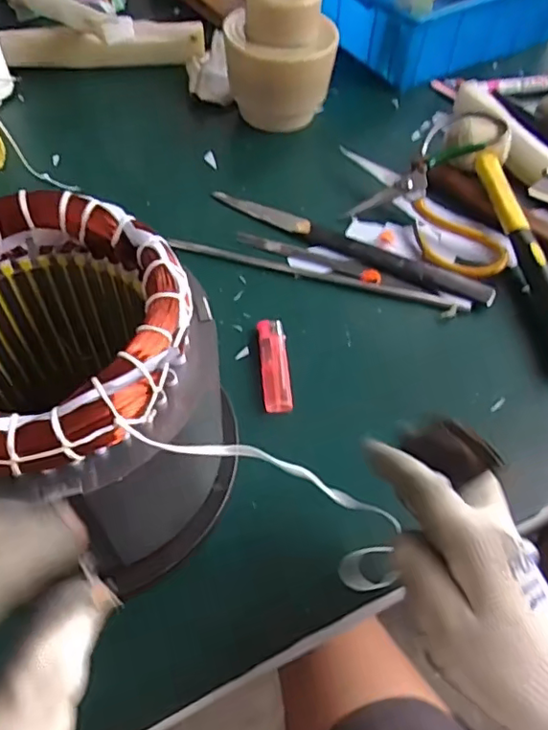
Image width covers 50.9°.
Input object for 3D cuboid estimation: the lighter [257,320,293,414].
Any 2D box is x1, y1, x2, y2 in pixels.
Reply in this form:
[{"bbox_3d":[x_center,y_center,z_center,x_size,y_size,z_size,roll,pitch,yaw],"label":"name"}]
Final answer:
[{"bbox_3d":[0.001,0.000,0.434,0.021,0.011,0.077,-2,55,-6],"label":"lighter"}]

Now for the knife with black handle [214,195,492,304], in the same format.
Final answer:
[{"bbox_3d":[0.068,-0.109,0.518,0.263,0.012,0.027,25,57,13],"label":"knife with black handle"}]

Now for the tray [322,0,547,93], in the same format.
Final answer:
[{"bbox_3d":[0.214,-0.460,0.724,0.290,0.097,0.207,-30,62,-23],"label":"tray"}]

